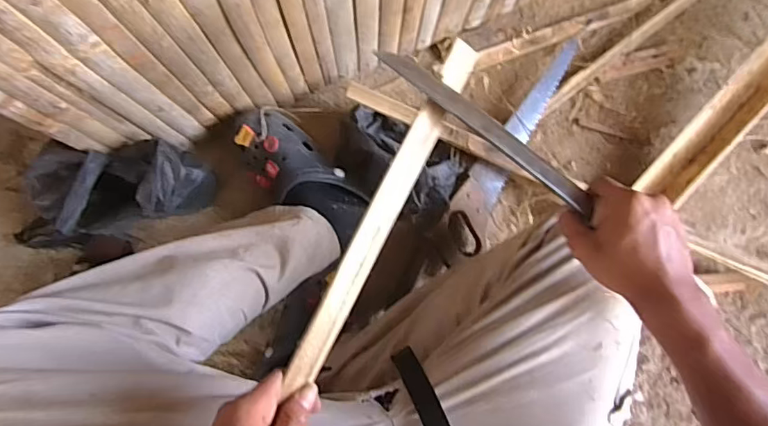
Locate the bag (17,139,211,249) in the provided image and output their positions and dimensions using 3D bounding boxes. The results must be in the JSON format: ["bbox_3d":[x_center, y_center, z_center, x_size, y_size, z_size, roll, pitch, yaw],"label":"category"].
[{"bbox_3d":[-0.360,-0.029,0.713,0.222,0.141,0.108,-7,83,-3],"label":"bag"}]

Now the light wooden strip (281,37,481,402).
[{"bbox_3d":[0.003,-0.006,0.436,0.026,0.012,0.315,27,82,2],"label":"light wooden strip"}]

